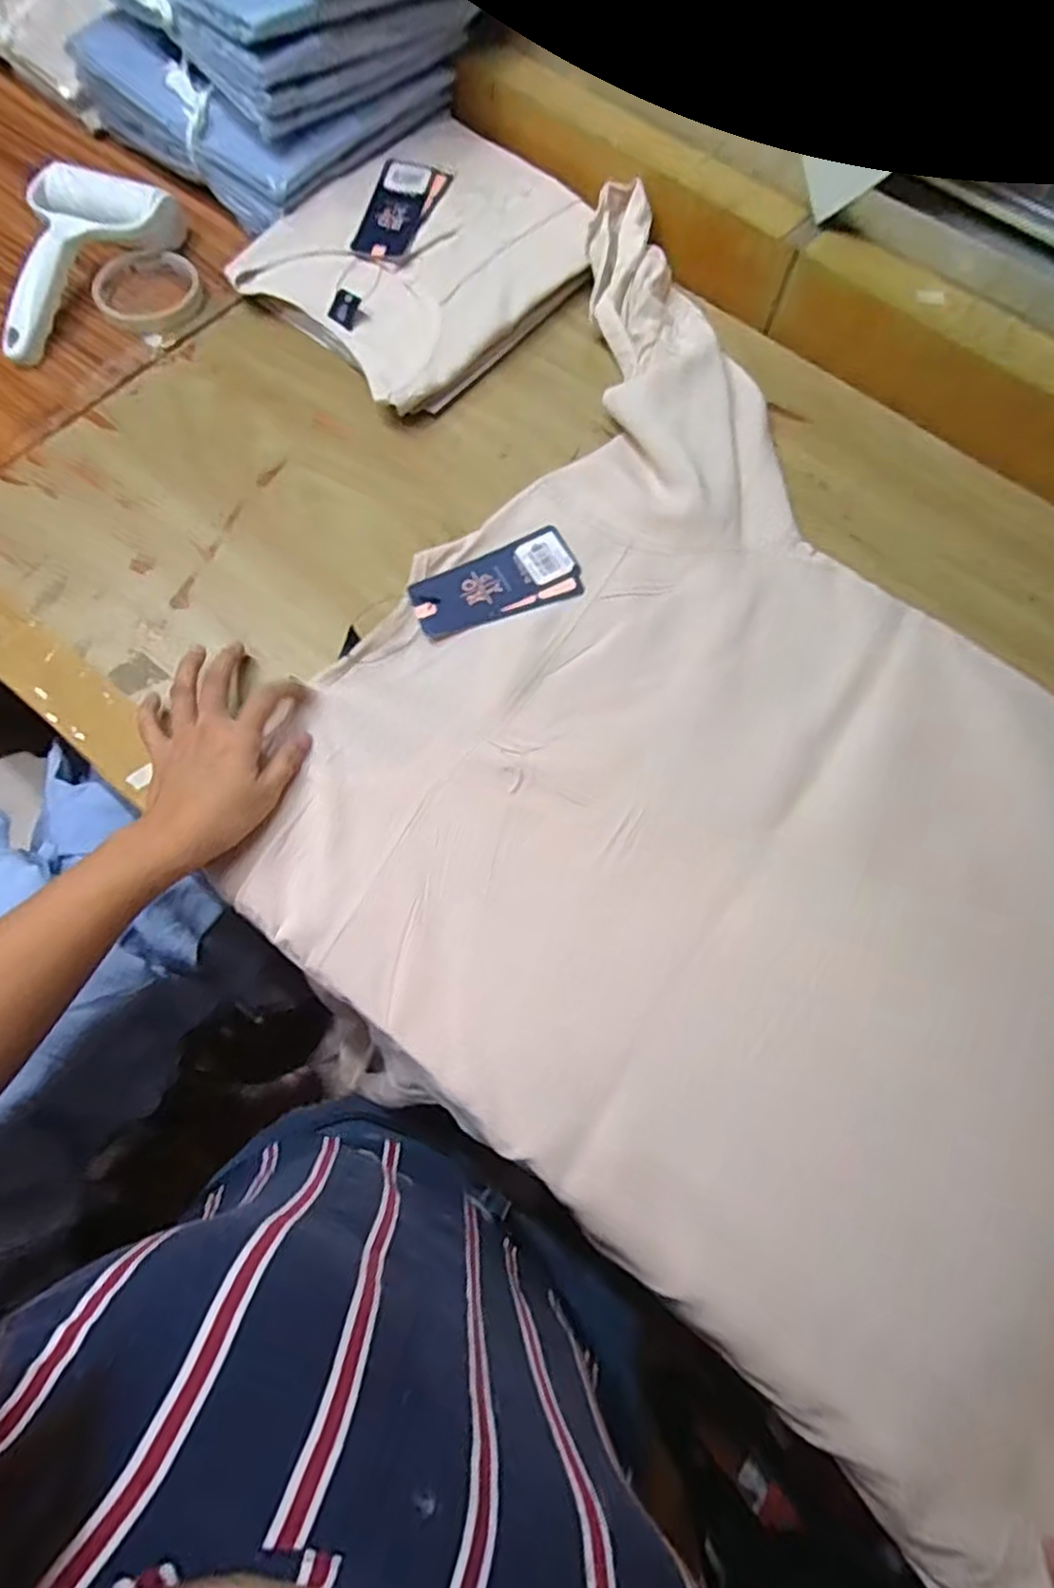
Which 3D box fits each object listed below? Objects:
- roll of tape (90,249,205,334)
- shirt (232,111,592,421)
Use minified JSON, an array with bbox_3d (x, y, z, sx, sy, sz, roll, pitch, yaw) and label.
[{"bbox_3d":[-0.321,-0.426,0.603,0.083,0.017,0.083,1,69,-2],"label":"roll of tape"},{"bbox_3d":[-0.080,-0.444,0.595,0.206,0.036,0.259,41,73,13],"label":"shirt"}]

